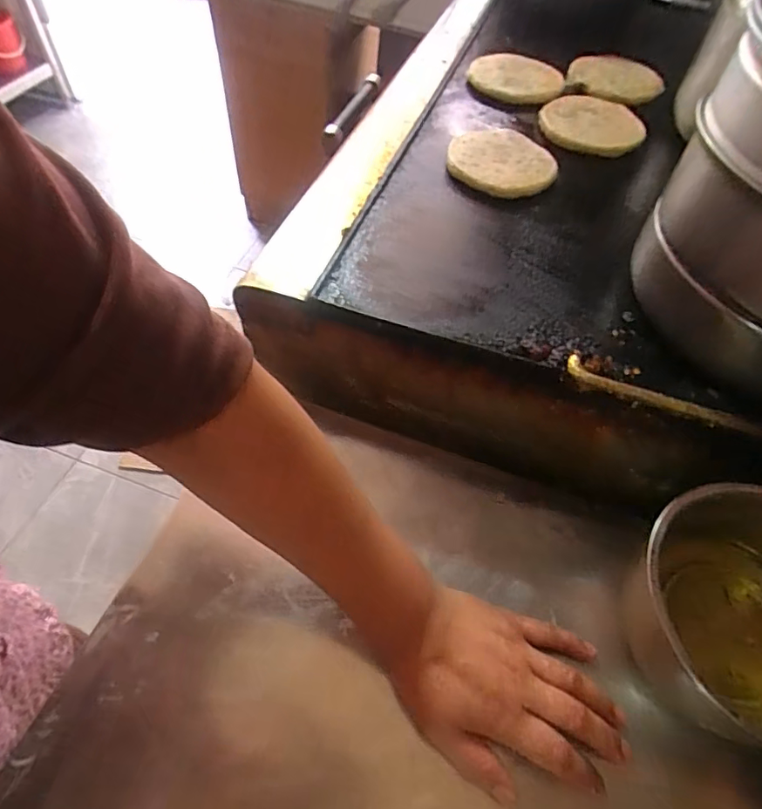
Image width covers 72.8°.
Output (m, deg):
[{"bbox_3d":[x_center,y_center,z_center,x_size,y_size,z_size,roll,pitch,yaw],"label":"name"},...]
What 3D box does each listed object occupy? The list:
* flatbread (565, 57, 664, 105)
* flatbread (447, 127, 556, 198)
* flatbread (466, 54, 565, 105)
[{"bbox_3d":[0.302,-0.420,0.666,0.118,0.016,0.118,24,58,11],"label":"flatbread"},{"bbox_3d":[0.126,-0.258,0.552,0.109,0.014,0.109,1,56,-2],"label":"flatbread"},{"bbox_3d":[0.176,-0.426,0.670,0.114,0.012,0.114,2,56,-3],"label":"flatbread"}]

